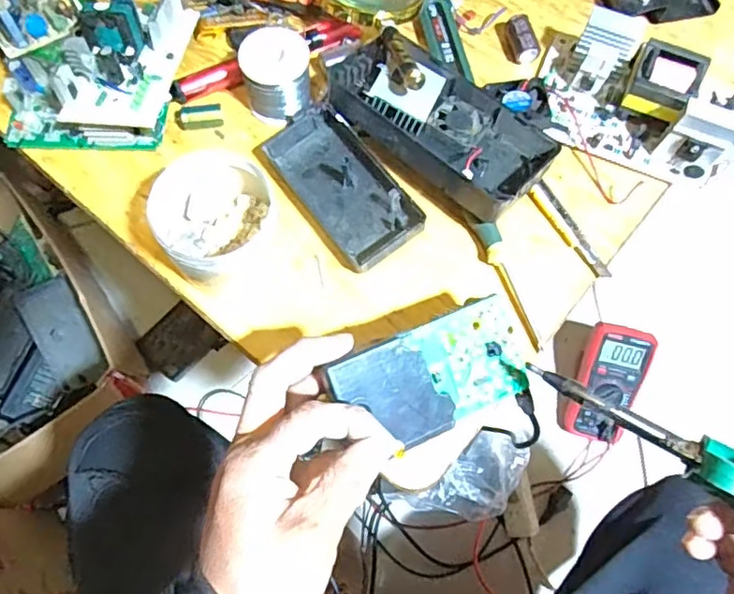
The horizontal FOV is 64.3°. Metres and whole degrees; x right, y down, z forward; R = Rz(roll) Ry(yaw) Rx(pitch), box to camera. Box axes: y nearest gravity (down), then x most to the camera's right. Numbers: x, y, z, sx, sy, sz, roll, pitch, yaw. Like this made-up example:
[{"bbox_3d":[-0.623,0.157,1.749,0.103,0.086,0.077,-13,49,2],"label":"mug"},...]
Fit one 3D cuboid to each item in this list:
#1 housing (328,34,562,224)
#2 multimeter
[{"bbox_3d":[0.056,-0.135,0.447,0.172,0.035,0.090,40,73,13],"label":"housing"},{"bbox_3d":[0.371,0.137,0.900,0.091,0.045,0.190,14,111,5],"label":"multimeter"}]

